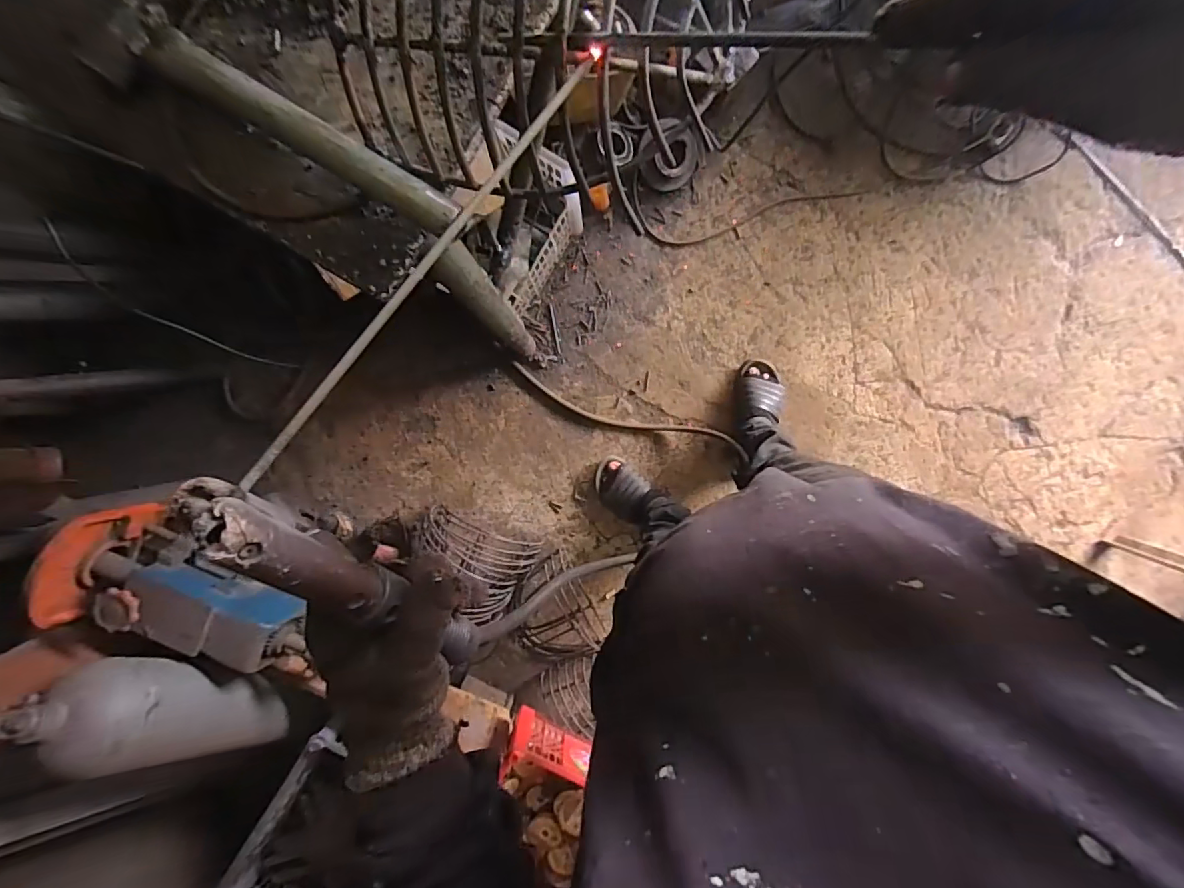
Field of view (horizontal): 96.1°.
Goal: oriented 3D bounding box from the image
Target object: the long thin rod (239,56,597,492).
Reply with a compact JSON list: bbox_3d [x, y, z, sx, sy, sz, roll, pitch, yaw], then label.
[{"bbox_3d":[-0.072,-0.082,0.237,0.007,0.009,0.243,35,81,-1],"label":"long thin rod"}]

